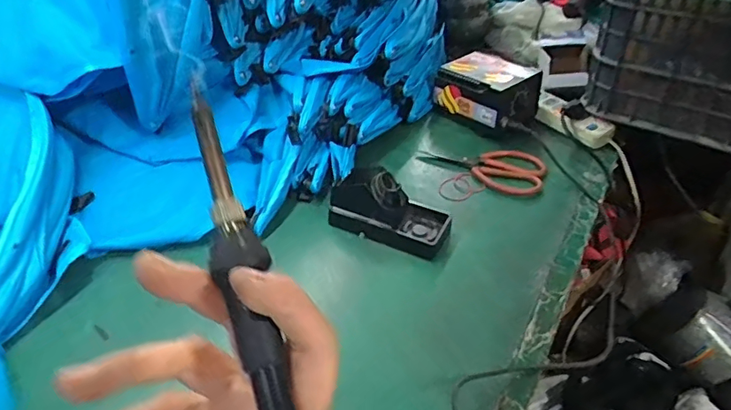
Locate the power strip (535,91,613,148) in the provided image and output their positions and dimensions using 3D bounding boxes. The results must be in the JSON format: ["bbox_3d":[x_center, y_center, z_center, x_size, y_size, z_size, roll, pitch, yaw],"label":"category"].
[{"bbox_3d":[0.324,-0.133,0.814,0.034,0.044,0.134,-22,44,-24],"label":"power strip"}]

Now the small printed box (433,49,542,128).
[{"bbox_3d":[0.196,-0.189,0.848,0.080,0.090,0.156,-31,48,-32],"label":"small printed box"}]

